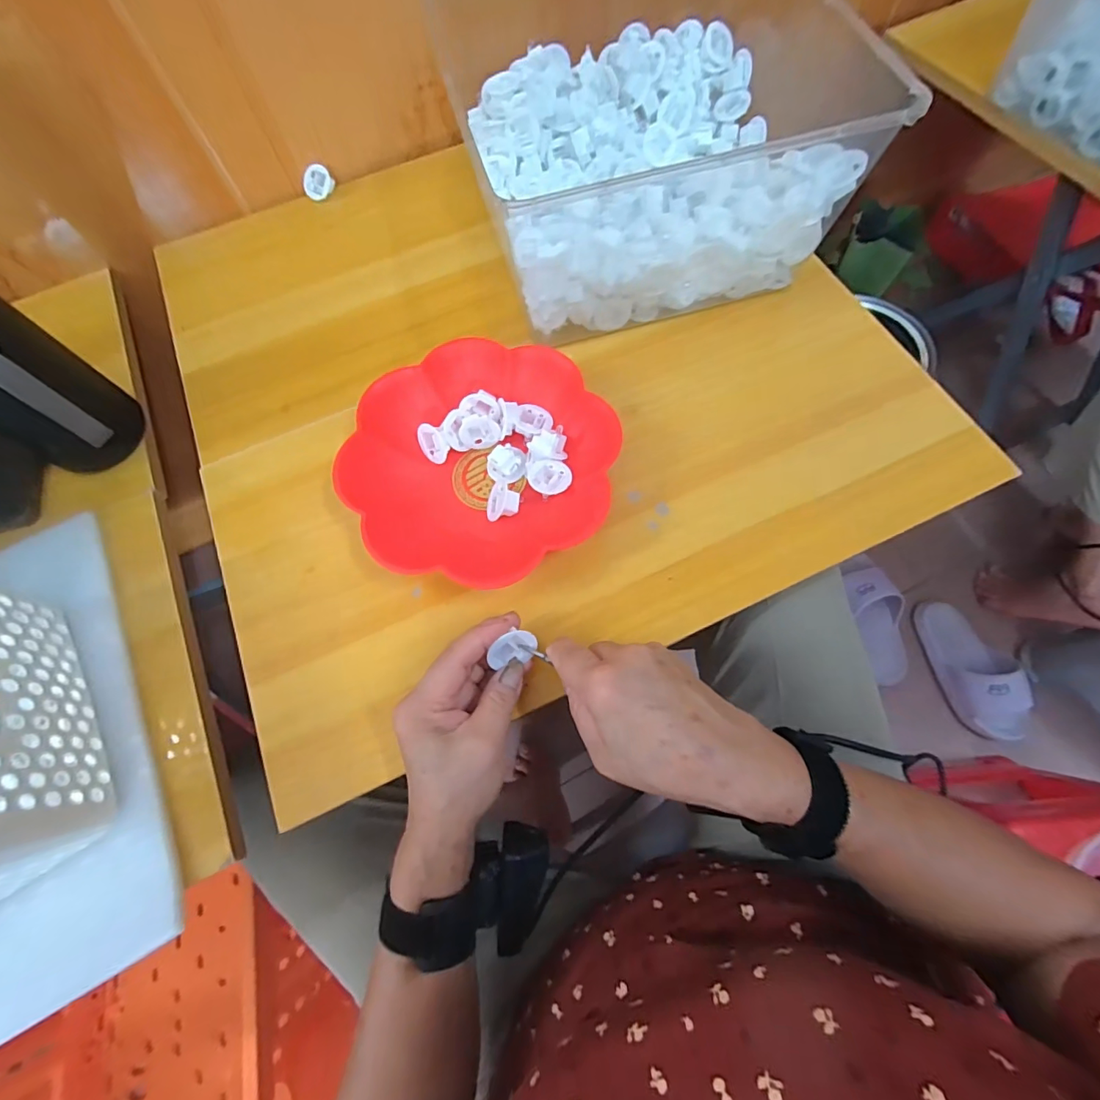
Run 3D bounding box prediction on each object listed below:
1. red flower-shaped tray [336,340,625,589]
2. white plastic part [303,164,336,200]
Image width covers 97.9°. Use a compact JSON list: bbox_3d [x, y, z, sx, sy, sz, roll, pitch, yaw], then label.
[{"bbox_3d":[-0.053,-0.067,0.370,0.190,0.047,0.185,-34,72,-10],"label":"red flower-shaped tray"},{"bbox_3d":[-0.253,-0.399,0.520,0.033,0.028,0.013,-36,46,5],"label":"white plastic part"}]

